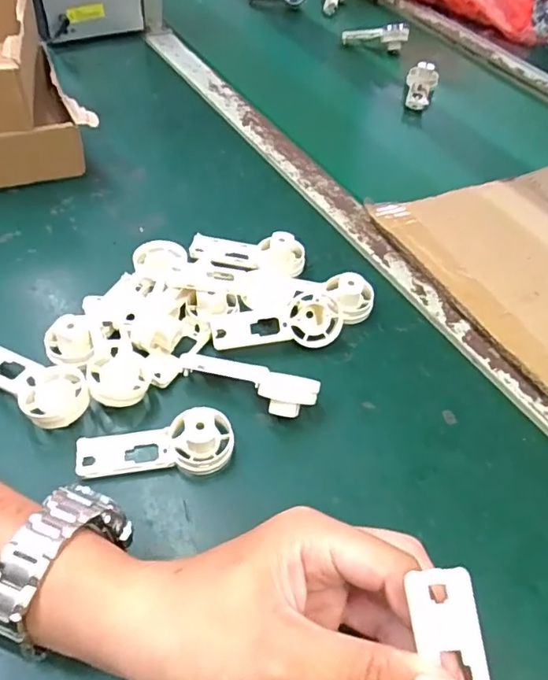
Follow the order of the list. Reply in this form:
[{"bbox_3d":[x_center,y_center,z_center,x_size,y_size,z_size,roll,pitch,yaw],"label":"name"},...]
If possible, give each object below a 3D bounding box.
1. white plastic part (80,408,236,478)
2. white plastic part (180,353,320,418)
[{"bbox_3d":[-0.073,0.062,0.336,0.093,0.030,0.036,0,50,-6],"label":"white plastic part"},{"bbox_3d":[-0.019,0.032,0.362,0.093,0.031,0.023,14,50,6],"label":"white plastic part"}]

